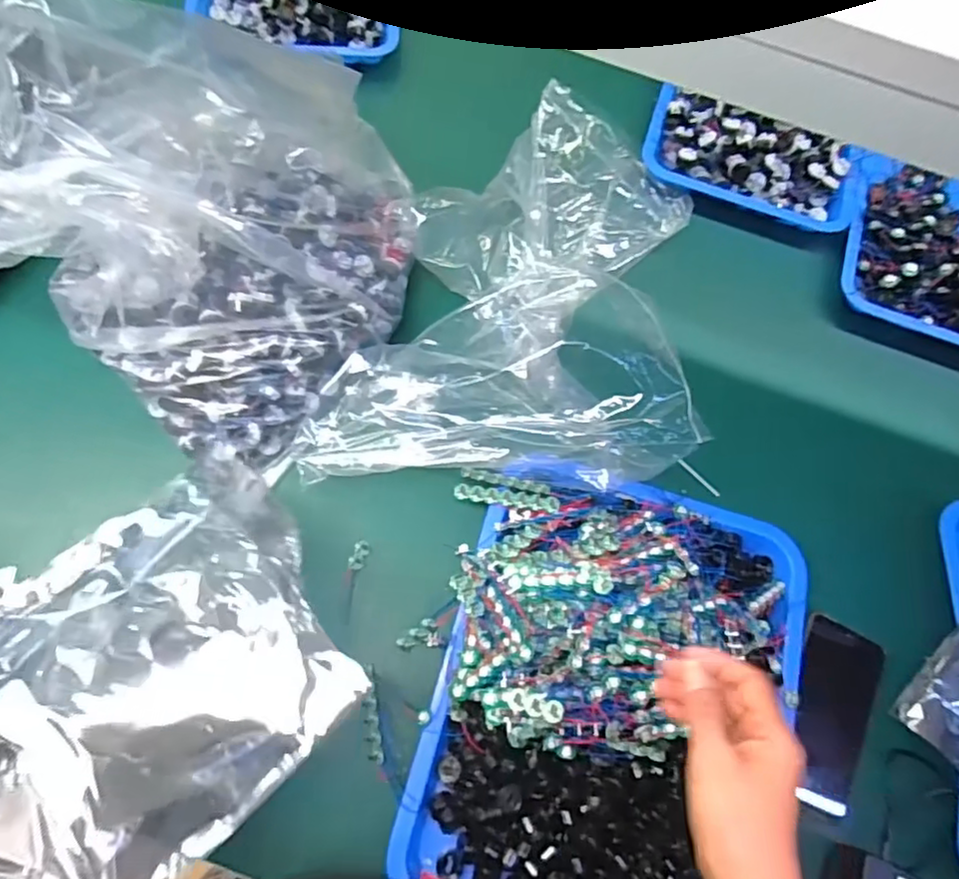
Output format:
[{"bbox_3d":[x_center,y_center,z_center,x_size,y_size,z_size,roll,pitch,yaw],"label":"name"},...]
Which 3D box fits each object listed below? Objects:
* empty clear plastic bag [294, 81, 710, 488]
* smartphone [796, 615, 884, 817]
[{"bbox_3d":[0.042,-0.179,0.633,0.356,0.123,0.493,10,69,-2],"label":"empty clear plastic bag"},{"bbox_3d":[0.323,0.252,0.572,0.010,0.060,0.159,27,78,-40],"label":"smartphone"}]

